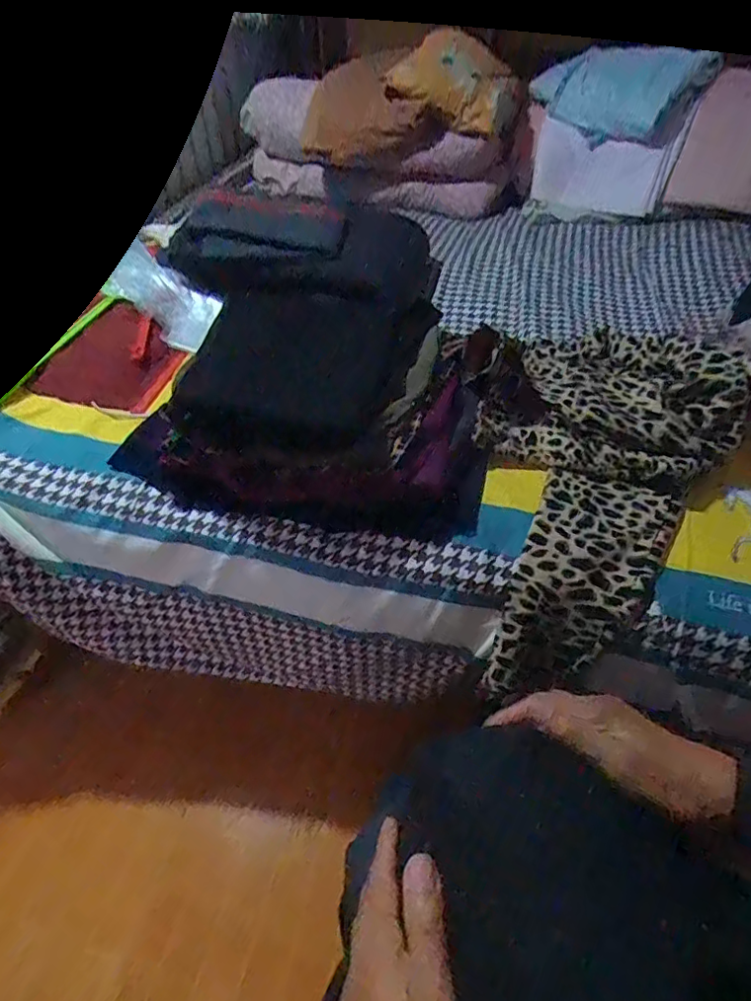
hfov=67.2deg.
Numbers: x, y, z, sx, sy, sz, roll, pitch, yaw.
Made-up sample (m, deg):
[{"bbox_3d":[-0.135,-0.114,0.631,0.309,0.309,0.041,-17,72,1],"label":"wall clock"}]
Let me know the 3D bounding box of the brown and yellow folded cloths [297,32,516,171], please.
[{"bbox_3d":[0.043,-0.810,1.164,0.440,0.205,0.177,7,44,30],"label":"brown and yellow folded cloths"}]

